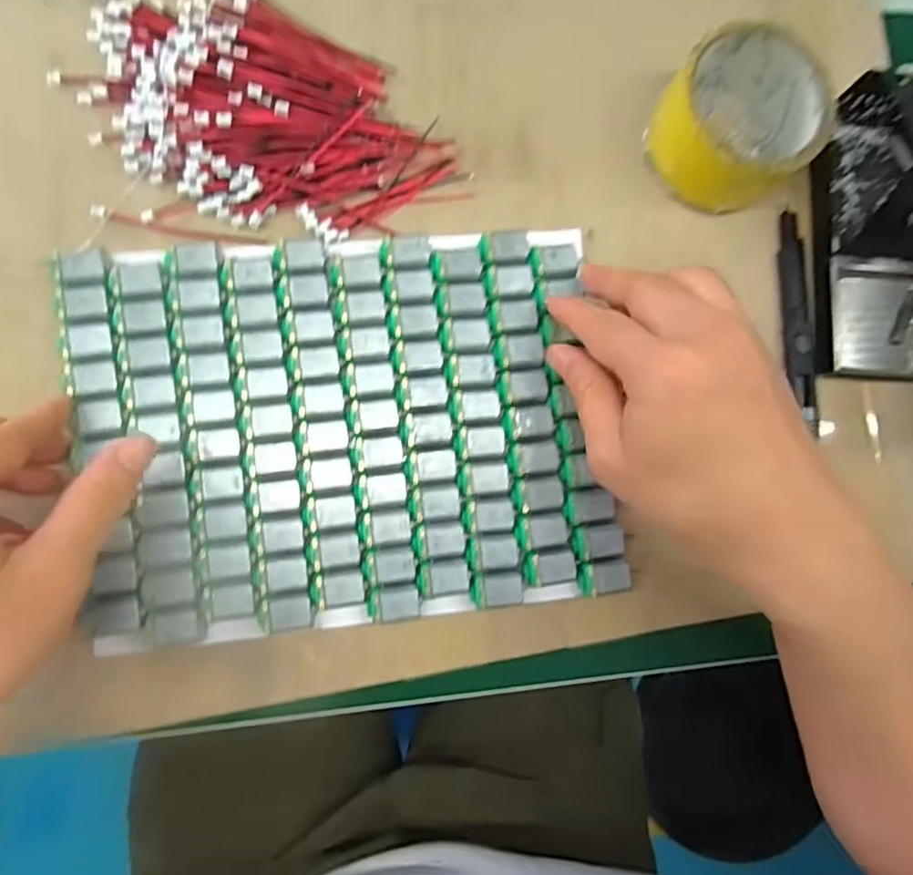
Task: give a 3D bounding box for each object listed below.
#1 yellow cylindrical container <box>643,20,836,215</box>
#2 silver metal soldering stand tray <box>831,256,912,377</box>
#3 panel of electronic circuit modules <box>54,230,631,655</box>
[{"bbox_3d":[0.158,-0.178,0.340,0.083,0.045,0.085,1,82,-9],"label":"yellow cylindrical container"},{"bbox_3d":[0.253,-0.073,0.358,0.069,0.015,0.068,3,83,-5],"label":"silver metal soldering stand tray"},{"bbox_3d":[-0.056,-0.006,0.315,0.263,0.012,0.200,-5,84,-6],"label":"panel of electronic circuit modules"}]

